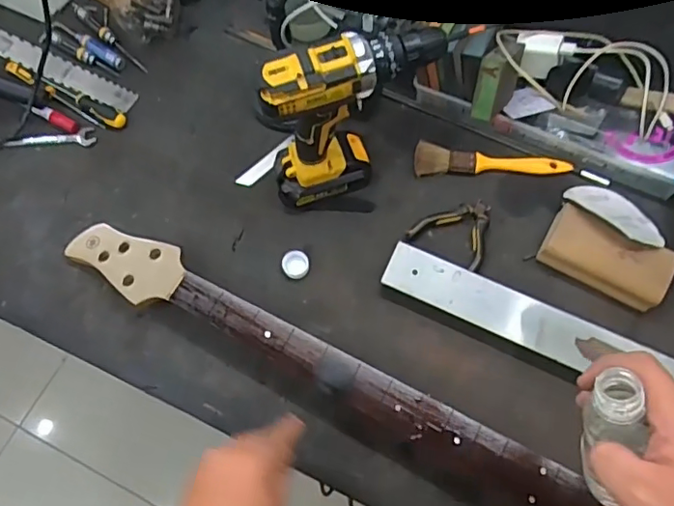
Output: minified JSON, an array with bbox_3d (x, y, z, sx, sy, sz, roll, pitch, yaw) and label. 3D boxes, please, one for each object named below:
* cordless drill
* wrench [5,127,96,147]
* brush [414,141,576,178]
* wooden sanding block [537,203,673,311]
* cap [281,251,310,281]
[{"bbox_3d":[0.012,-0.152,0.617,0.191,0.202,0.070,-25,68,-8],"label":"cordless drill"},{"bbox_3d":[-0.399,-0.150,0.738,0.153,0.015,0.027,-6,67,-1],"label":"wrench"},{"bbox_3d":[0.193,-0.110,0.697,0.188,0.012,0.042,7,67,5],"label":"brush"},{"bbox_3d":[0.301,0.006,0.625,0.132,0.044,0.063,27,70,13],"label":"wooden sanding block"},{"bbox_3d":[-0.048,0.014,0.658,0.031,0.014,0.031,-1,67,2],"label":"cap"}]

